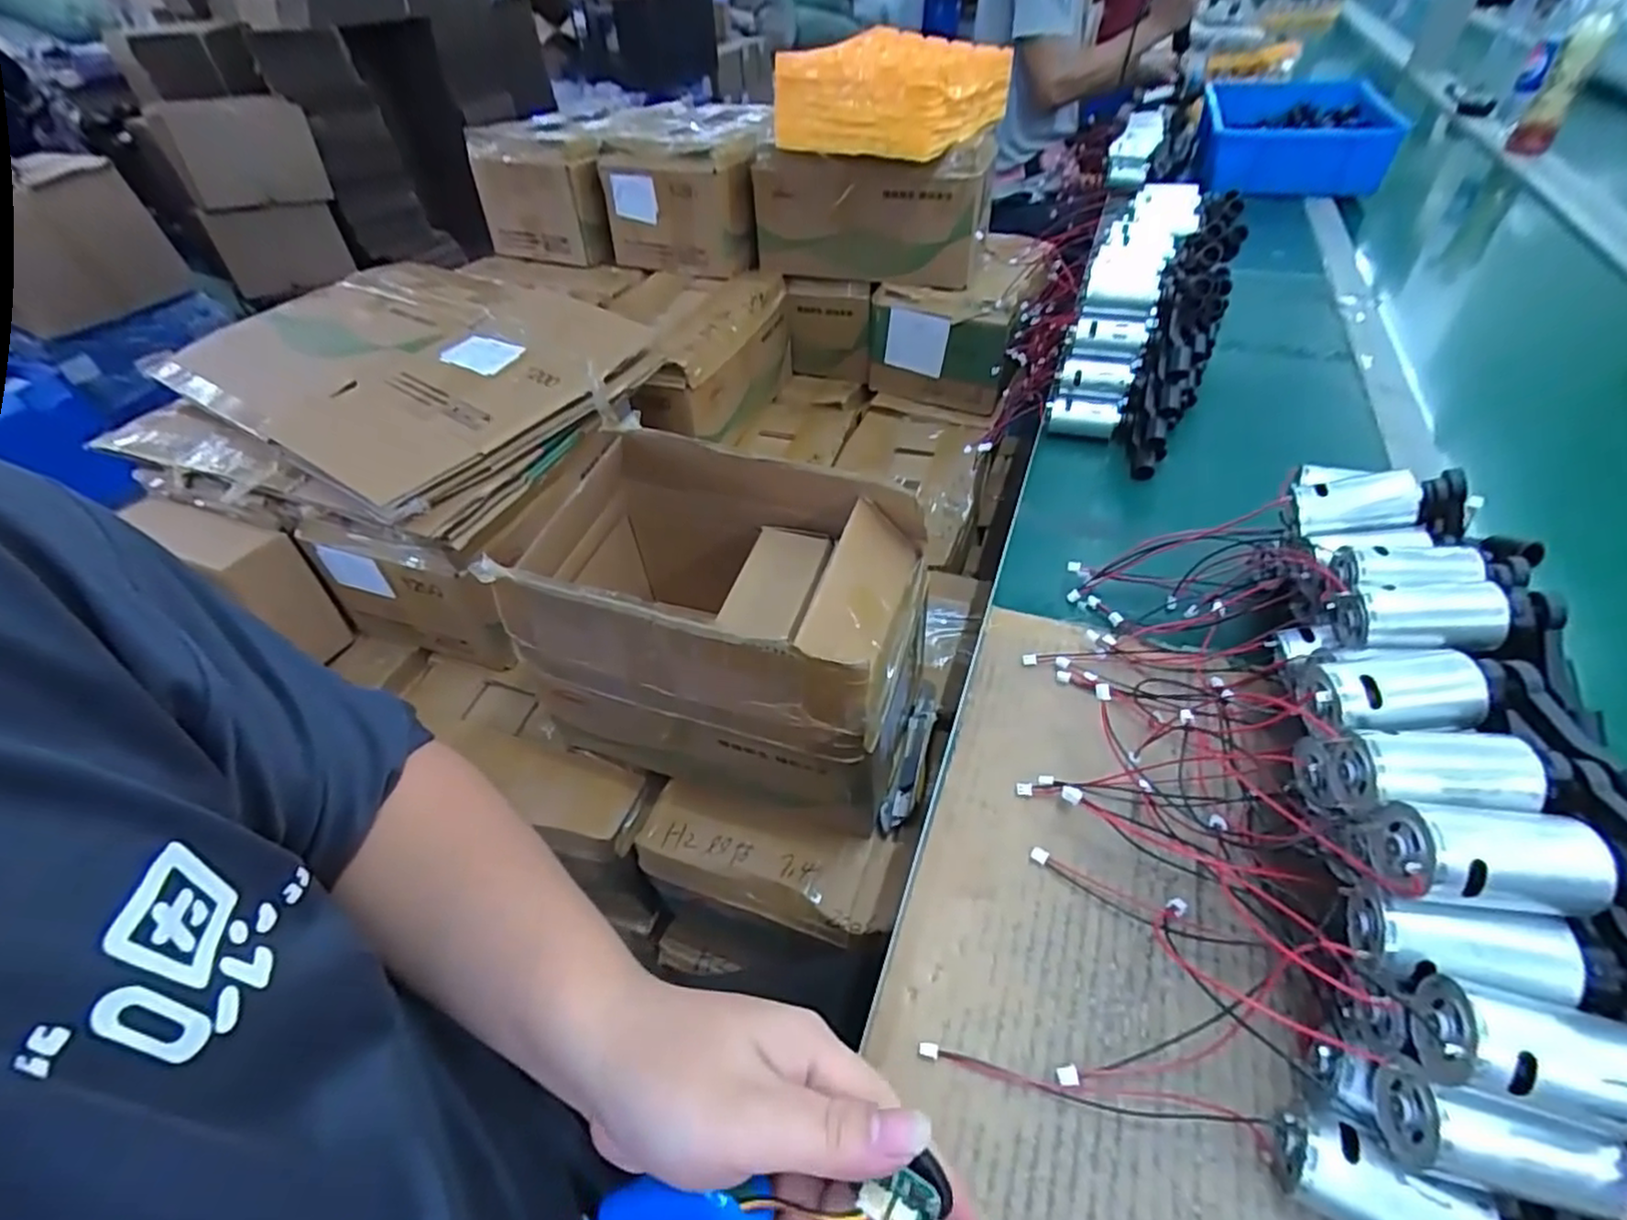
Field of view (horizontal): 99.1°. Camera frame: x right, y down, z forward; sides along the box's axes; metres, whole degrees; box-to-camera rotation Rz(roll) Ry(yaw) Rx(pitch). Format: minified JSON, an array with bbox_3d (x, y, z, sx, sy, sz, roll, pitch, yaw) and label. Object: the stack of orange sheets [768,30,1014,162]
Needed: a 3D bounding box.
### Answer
[{"bbox_3d":[0.127,-0.741,0.990,0.227,0.110,0.326,16,48,21],"label":"stack of orange sheets"}]

